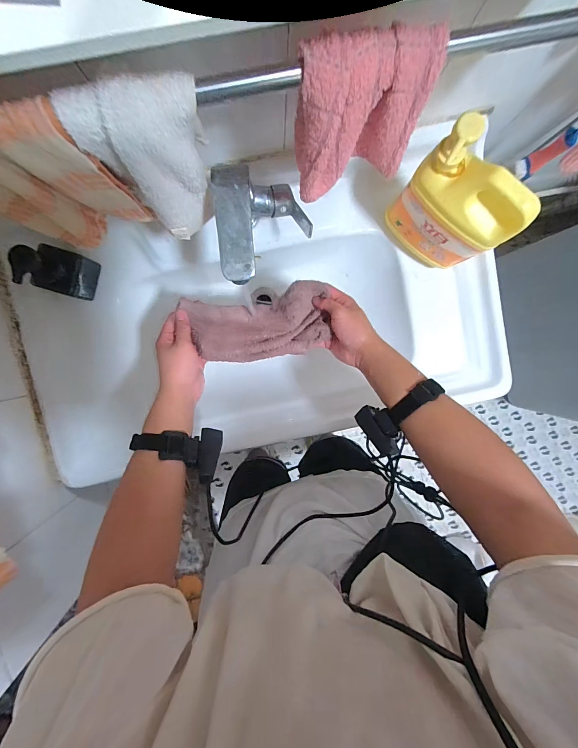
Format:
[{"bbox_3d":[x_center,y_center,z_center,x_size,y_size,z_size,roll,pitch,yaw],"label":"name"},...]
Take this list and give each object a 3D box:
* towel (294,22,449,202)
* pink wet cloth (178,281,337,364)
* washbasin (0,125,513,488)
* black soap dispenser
[{"bbox_3d":[0.067,-0.241,0.315,0.121,0.145,0.045,-17,92,0],"label":"towel"},{"bbox_3d":[-0.046,-0.074,0.491,0.198,0.038,0.102,-8,92,-2],"label":"pink wet cloth"},{"bbox_3d":[-0.040,-0.091,0.621,0.798,0.152,0.408,-11,92,0],"label":"washbasin"},{"bbox_3d":[-0.358,-0.160,0.503,0.051,0.134,0.069,16,92,-1],"label":"black soap dispenser"}]

